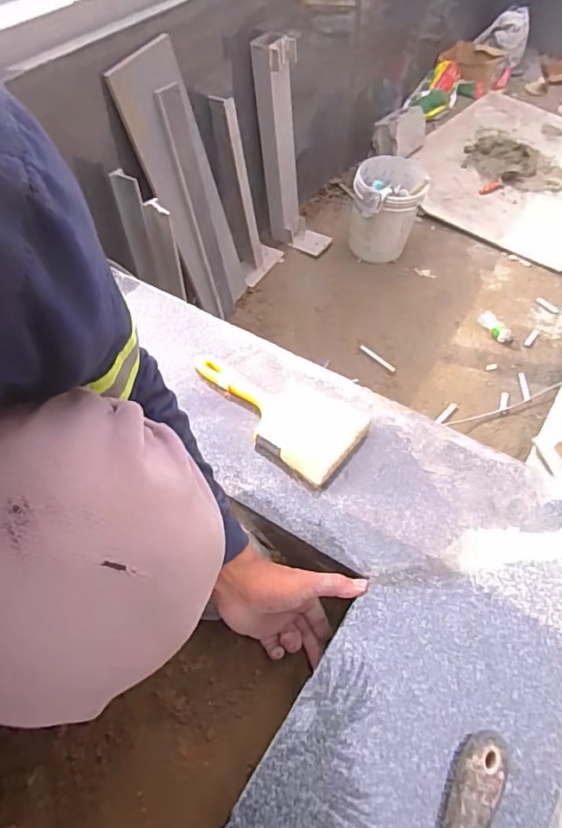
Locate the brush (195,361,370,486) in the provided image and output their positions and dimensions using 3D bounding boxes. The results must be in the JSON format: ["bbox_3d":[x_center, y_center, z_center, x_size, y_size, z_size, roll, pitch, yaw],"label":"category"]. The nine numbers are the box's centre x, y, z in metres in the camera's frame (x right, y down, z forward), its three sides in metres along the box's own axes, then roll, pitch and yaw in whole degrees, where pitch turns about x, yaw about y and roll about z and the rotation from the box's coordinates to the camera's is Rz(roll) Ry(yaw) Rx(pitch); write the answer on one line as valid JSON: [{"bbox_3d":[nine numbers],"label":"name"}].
[{"bbox_3d":[-0.008,-0.012,0.626,0.218,0.030,0.098,36,60,23],"label":"brush"}]

